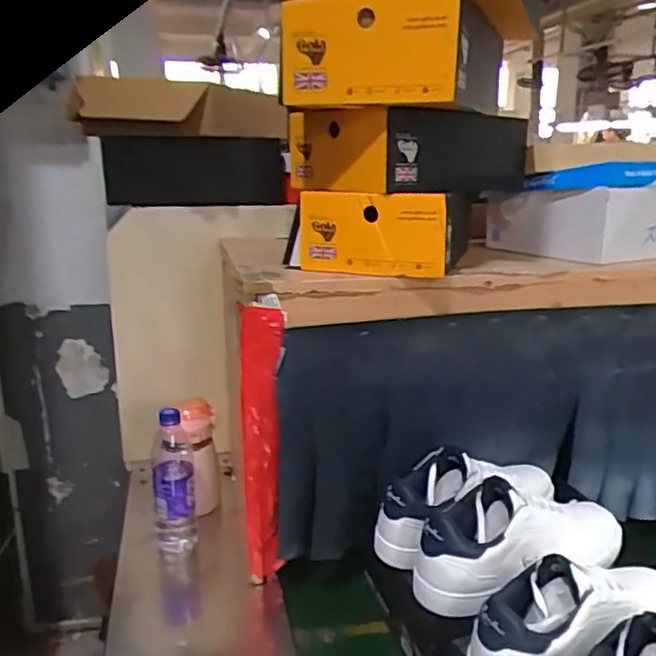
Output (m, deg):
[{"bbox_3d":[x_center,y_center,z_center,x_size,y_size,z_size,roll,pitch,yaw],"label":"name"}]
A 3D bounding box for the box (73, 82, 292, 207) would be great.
[{"bbox_3d":[-0.235,-0.292,1.018,0.348,0.193,0.183,-2,17,-8],"label":"box"}]

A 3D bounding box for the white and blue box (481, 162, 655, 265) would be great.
[{"bbox_3d":[0.463,-0.204,1.057,0.310,0.138,0.241,-9,19,-29],"label":"white and blue box"}]

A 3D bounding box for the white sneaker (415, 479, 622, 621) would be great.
[{"bbox_3d":[0.233,0.241,0.764,0.288,0.112,0.101,-5,18,-20],"label":"white sneaker"}]

